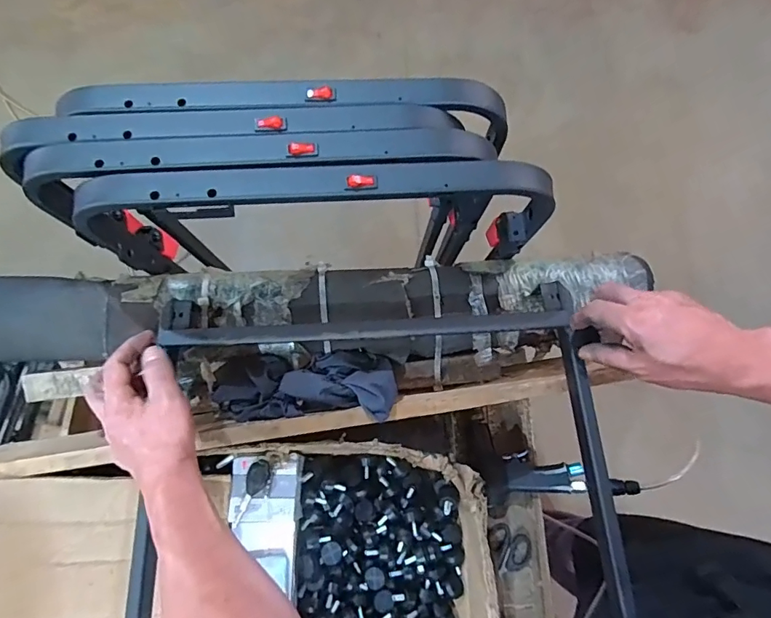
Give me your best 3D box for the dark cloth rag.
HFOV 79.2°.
[{"bbox_3d":[-0.100,0.092,0.569,0.219,0.054,0.084,1,70,-2],"label":"dark cloth rag"}]

